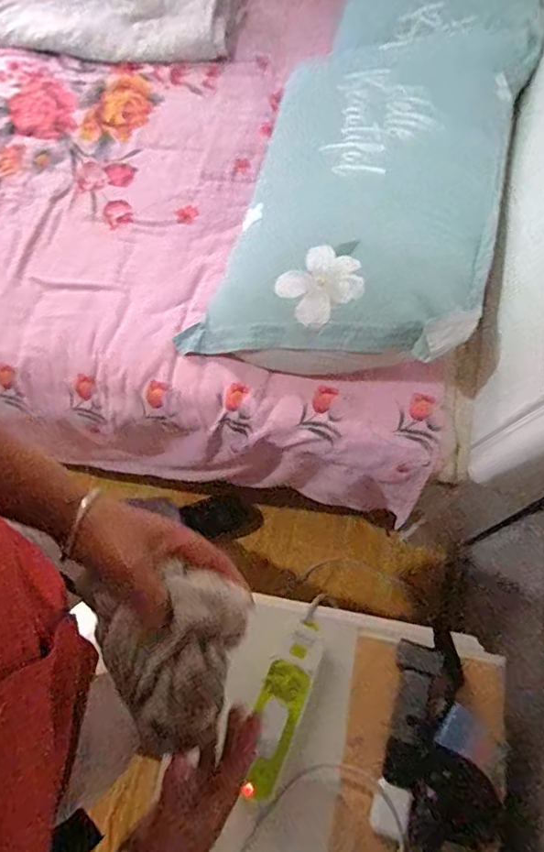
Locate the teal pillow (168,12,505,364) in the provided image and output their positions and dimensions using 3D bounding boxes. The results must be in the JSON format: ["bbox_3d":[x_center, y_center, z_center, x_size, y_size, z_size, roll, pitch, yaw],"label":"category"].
[{"bbox_3d":[0.148,-0.400,0.833,0.431,0.125,0.681,13,68,20],"label":"teal pillow"}]

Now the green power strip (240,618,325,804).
[{"bbox_3d":[0.011,0.349,0.648,0.056,0.026,0.206,19,70,10],"label":"green power strip"}]

